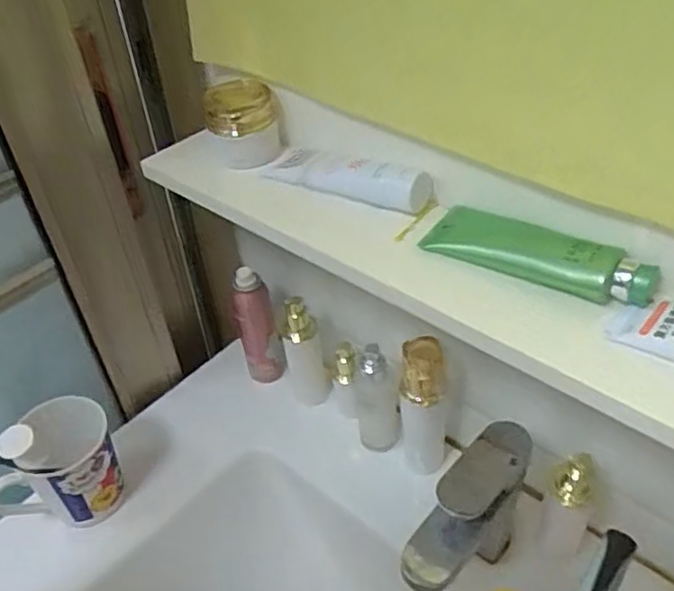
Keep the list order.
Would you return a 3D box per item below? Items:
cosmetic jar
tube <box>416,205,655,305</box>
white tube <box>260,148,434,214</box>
[{"bbox_3d":[-0.084,-0.154,0.567,0.064,0.057,0.055,-11,42,-9],"label":"cosmetic jar"},{"bbox_3d":[0.134,-0.030,0.430,0.155,0.031,0.052,29,50,31],"label":"tube"},{"bbox_3d":[0.004,-0.102,0.512,0.146,0.029,0.037,22,47,26],"label":"white tube"}]

